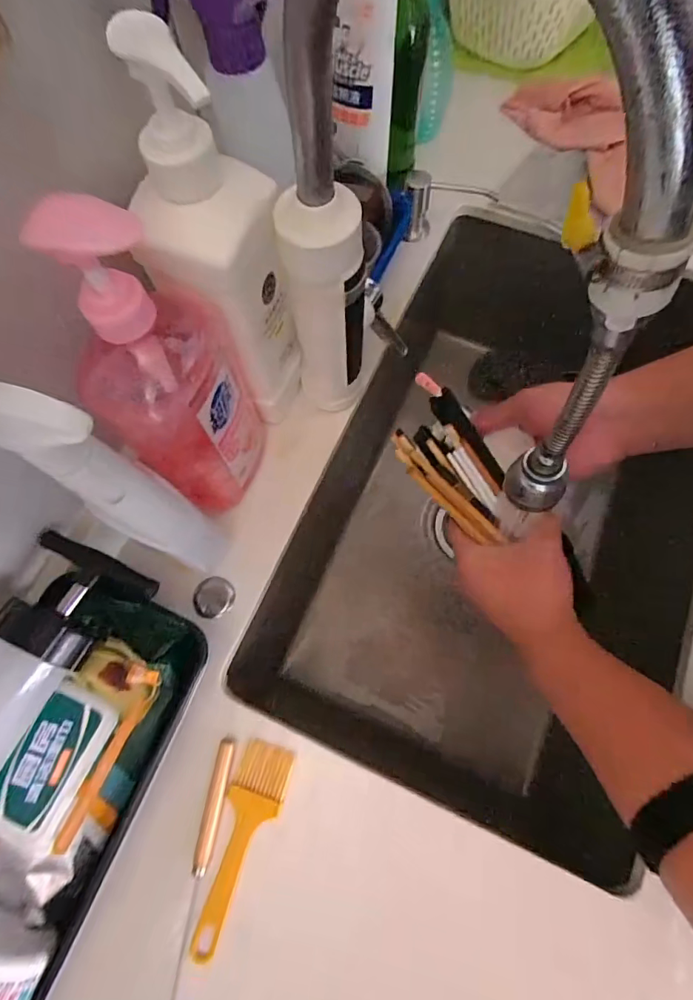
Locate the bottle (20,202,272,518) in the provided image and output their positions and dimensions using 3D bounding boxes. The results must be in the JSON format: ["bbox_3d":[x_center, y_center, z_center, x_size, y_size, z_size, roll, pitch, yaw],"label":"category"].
[{"bbox_3d":[-0.113,-0.078,0.316,0.052,0.239,0.106,16,72,7],"label":"bottle"}]

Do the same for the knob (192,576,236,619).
[{"bbox_3d":[-0.119,0.086,0.415,0.034,0.018,0.034,0,71,1],"label":"knob"}]

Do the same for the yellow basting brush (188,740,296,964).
[{"bbox_3d":[-0.081,0.260,0.348,0.041,0.010,0.141,17,72,7],"label":"yellow basting brush"}]

